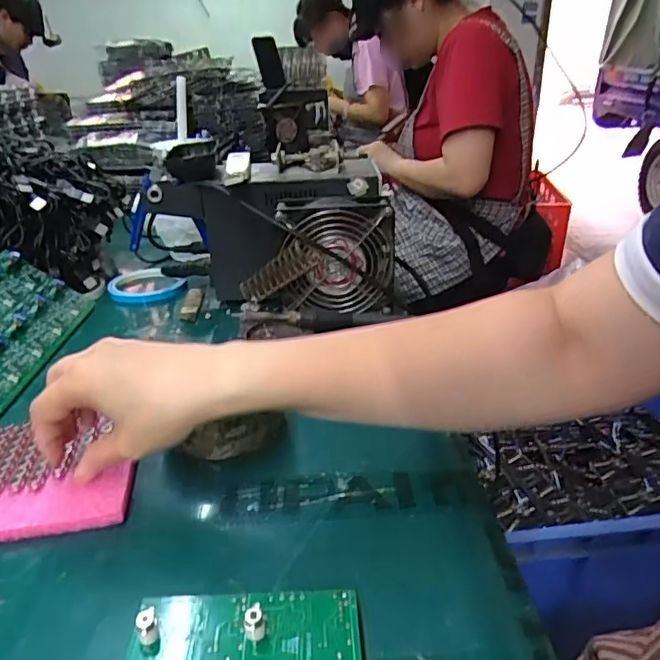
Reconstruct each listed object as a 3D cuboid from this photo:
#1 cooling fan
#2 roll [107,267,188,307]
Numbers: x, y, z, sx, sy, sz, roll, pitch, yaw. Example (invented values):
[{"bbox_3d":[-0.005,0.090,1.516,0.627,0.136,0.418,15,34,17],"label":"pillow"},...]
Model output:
[{"bbox_3d":[0.008,-0.075,0.586,0.115,0.108,0.047,-2,26,-2],"label":"cooling fan"},{"bbox_3d":[-0.230,-0.054,0.703,0.083,0.019,0.085,-1,26,0],"label":"roll"}]

